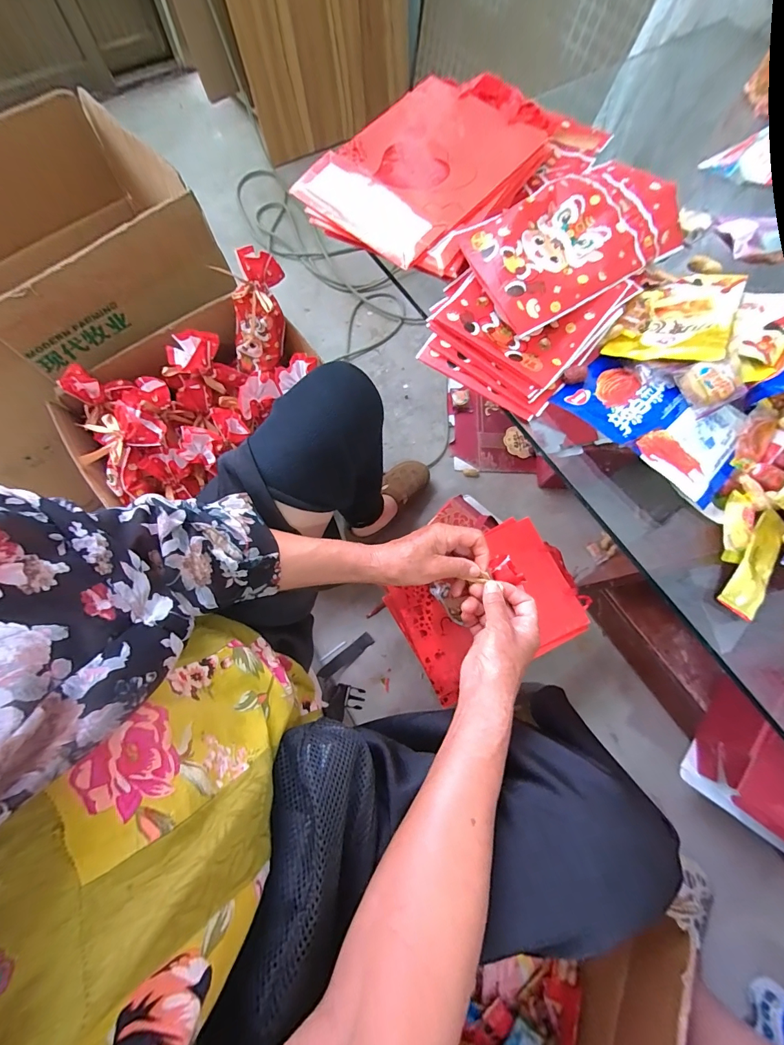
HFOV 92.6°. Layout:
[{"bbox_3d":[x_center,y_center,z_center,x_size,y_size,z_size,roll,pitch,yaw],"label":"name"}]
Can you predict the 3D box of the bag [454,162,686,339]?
[{"bbox_3d":[0.200,-0.302,0.402,0.219,0.021,0.141,-23,83,-1],"label":"bag"}]

